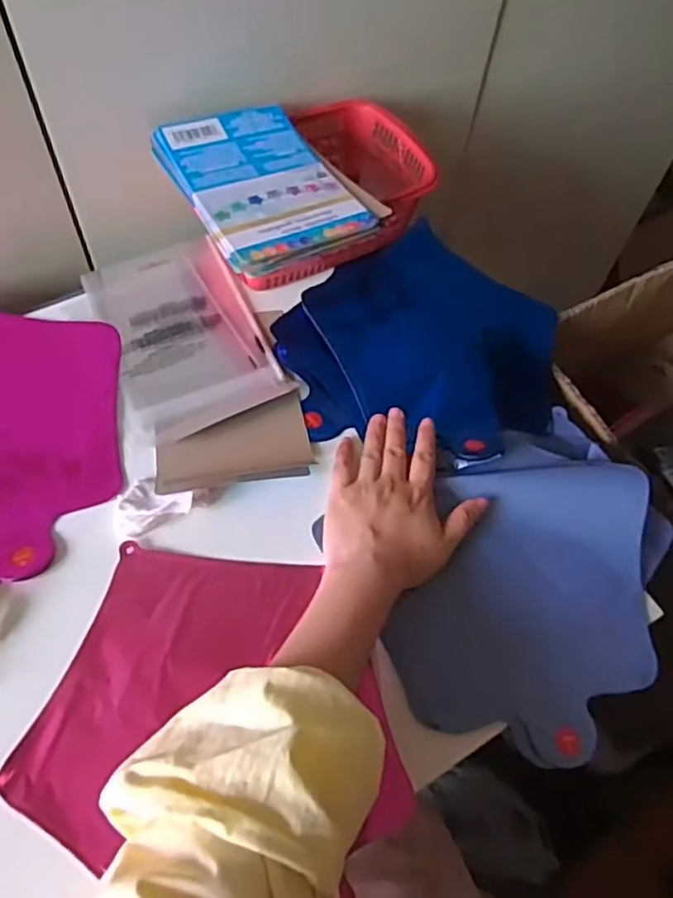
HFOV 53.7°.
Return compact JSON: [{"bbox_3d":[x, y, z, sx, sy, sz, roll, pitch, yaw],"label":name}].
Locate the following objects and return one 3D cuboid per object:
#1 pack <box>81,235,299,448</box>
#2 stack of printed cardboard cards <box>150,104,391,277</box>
[{"bbox_3d":[-0.138,-0.102,0.572,0.132,0.011,0.199,-22,63,-17],"label":"pack"},{"bbox_3d":[-0.058,-0.218,0.535,0.128,0.017,0.185,-25,64,-18],"label":"stack of printed cardboard cards"}]

